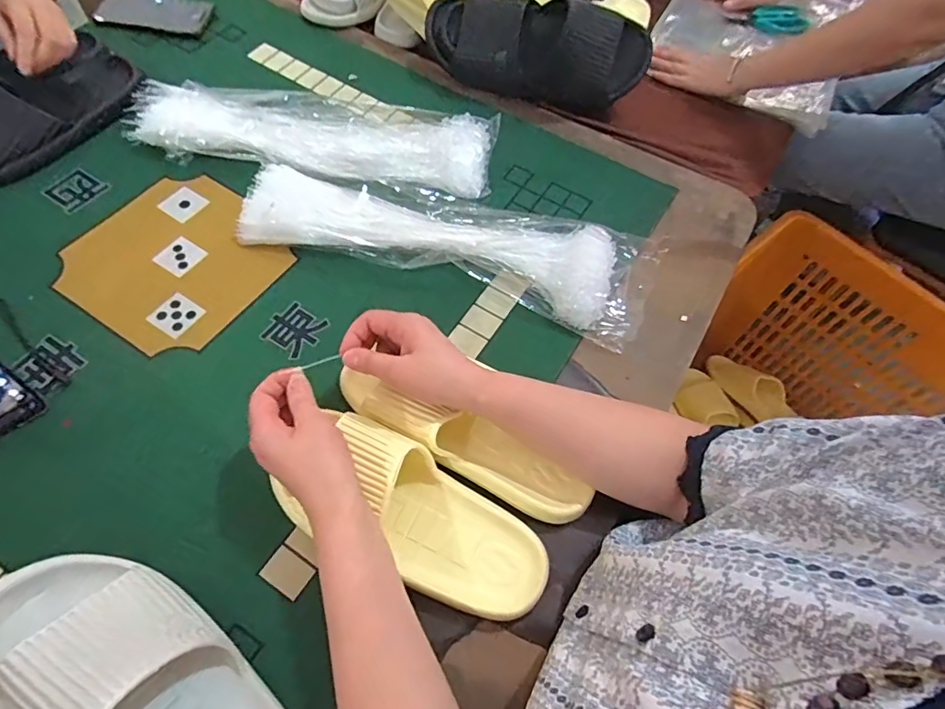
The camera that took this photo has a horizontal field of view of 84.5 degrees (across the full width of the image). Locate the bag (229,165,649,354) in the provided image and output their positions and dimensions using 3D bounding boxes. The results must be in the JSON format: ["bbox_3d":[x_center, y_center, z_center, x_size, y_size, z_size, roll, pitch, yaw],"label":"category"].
[{"bbox_3d":[-0.032,-0.132,0.586,0.472,0.064,0.122,17,63,6],"label":"bag"}]

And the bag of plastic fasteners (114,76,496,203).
[{"bbox_3d":[-0.209,-0.276,0.662,0.469,0.048,0.133,7,62,0],"label":"bag of plastic fasteners"}]

